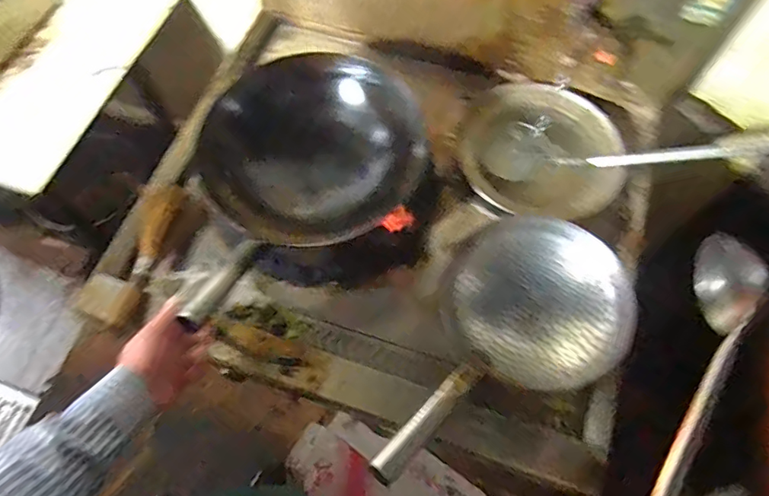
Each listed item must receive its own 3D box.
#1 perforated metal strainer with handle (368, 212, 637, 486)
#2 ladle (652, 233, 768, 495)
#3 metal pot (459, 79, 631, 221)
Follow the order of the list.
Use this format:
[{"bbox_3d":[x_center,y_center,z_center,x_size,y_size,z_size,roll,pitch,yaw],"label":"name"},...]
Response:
[{"bbox_3d":[0.162,0.140,0.808,0.505,0.127,0.285,-37,70,-16],"label":"perforated metal strainer with handle"},{"bbox_3d":[0.322,0.175,0.558,0.069,0.079,0.428,29,65,13],"label":"ladle"},{"bbox_3d":[0.302,-0.189,0.999,0.284,0.107,0.291,0,65,0],"label":"metal pot"}]

